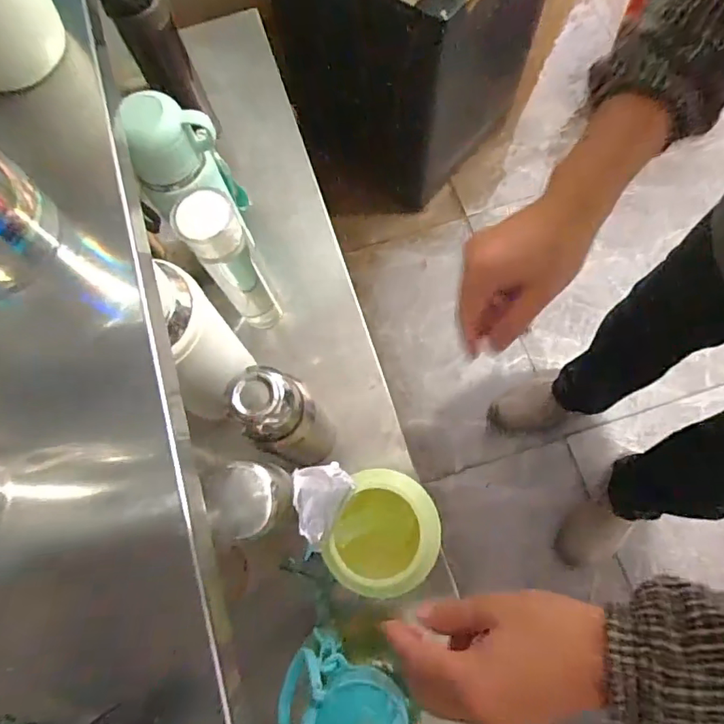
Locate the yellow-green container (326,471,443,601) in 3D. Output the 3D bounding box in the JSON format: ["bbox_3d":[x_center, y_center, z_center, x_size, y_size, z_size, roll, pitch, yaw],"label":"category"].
[{"bbox_3d":[0.022,0.155,0.456,0.090,0.074,0.104,24,75,9],"label":"yellow-green container"}]

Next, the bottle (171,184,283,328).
[{"bbox_3d":[-0.138,-0.099,0.549,0.054,0.230,0.054,-1,73,2],"label":"bottle"}]

